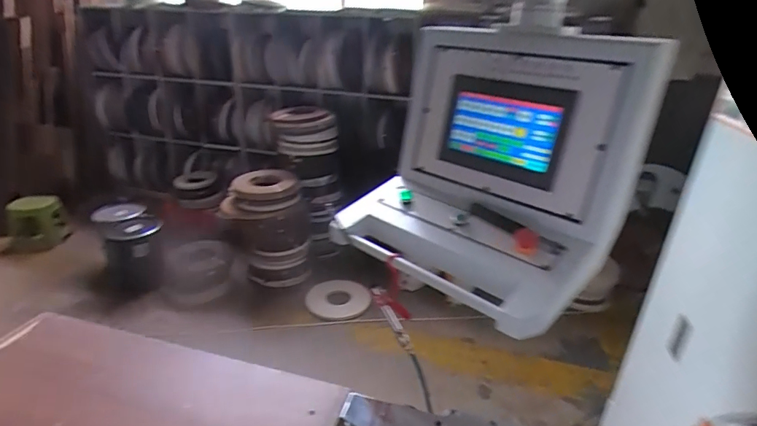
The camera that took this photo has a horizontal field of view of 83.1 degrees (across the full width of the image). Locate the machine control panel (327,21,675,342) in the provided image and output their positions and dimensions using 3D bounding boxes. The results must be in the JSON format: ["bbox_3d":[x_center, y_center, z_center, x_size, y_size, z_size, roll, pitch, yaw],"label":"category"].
[{"bbox_3d":[0.209,-0.121,0.853,0.536,0.407,0.393,24,35,38],"label":"machine control panel"}]

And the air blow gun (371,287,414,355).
[{"bbox_3d":[0.038,0.220,0.893,0.032,0.159,0.051,-22,11,36],"label":"air blow gun"}]

